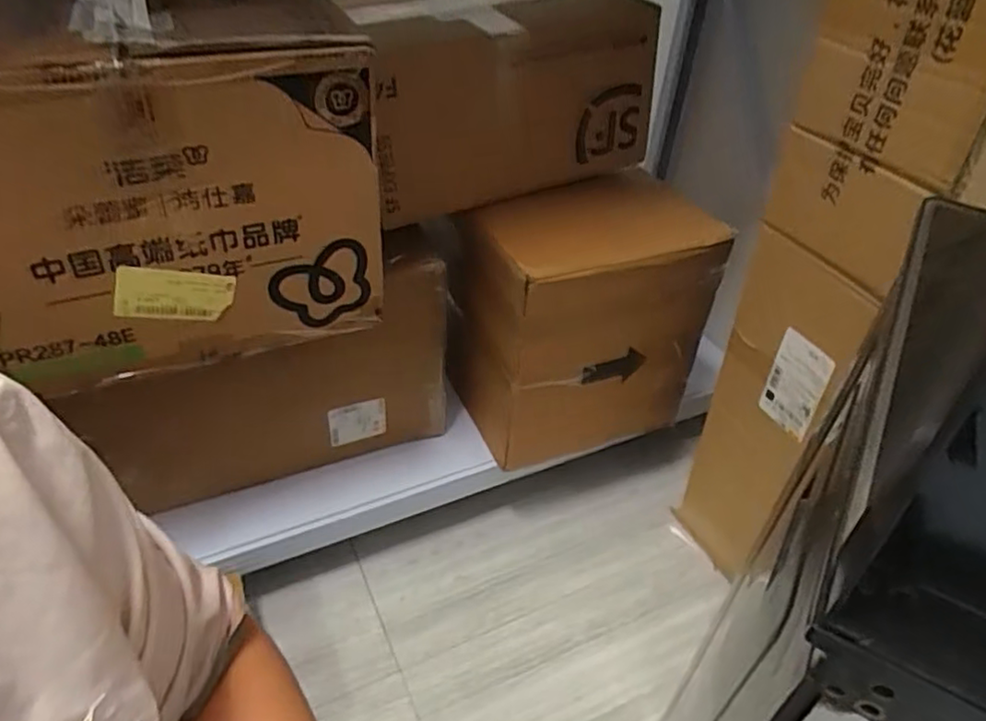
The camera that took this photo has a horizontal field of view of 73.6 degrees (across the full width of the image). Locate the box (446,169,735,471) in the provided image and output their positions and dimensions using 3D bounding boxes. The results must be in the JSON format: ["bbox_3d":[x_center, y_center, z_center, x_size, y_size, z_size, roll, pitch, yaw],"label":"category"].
[{"bbox_3d":[0.122,-0.048,0.966,0.318,0.357,0.190,-10,42,-17],"label":"box"}]

